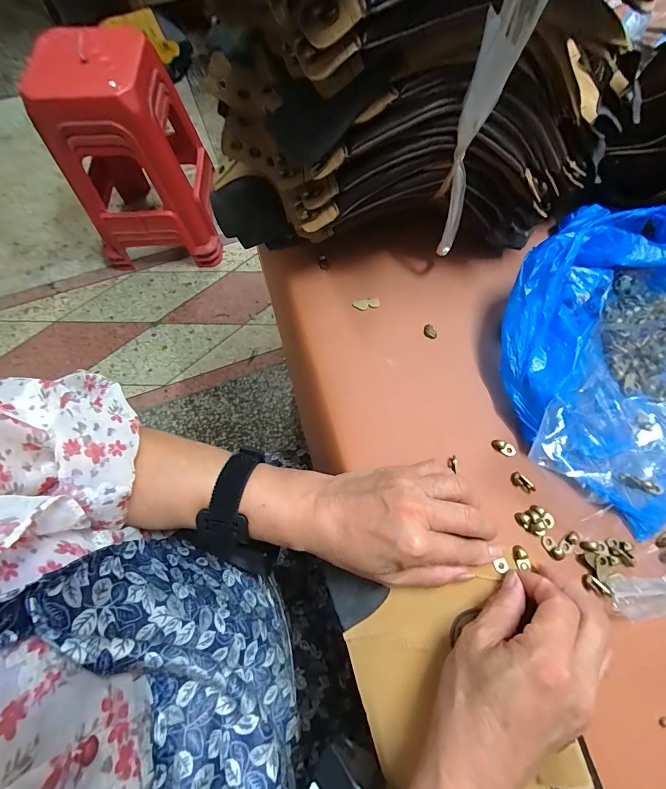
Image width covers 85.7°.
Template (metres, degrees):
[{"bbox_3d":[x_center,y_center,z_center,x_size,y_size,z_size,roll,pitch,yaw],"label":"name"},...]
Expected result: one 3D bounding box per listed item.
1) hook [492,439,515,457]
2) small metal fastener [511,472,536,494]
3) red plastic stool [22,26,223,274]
[{"bbox_3d":[0.137,0.043,0.289,0.018,0.007,0.010,19,72,8],"label":"hook"},{"bbox_3d":[0.148,0.069,0.278,0.019,0.006,0.009,43,76,15],"label":"small metal fastener"},{"bbox_3d":[-0.646,-0.788,1.180,0.379,0.526,0.470,-9,70,-2],"label":"red plastic stool"}]

